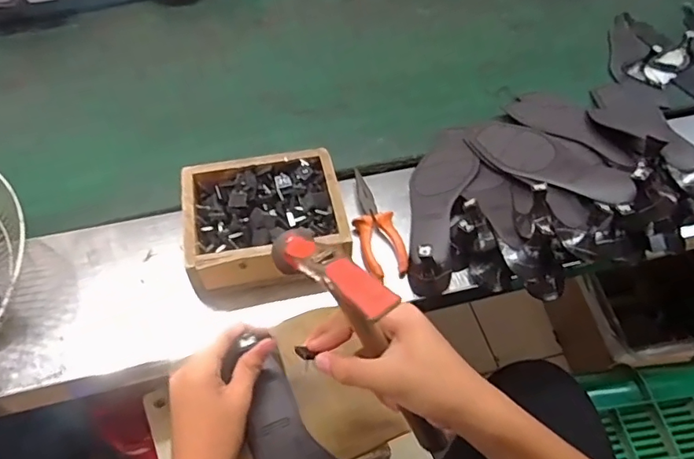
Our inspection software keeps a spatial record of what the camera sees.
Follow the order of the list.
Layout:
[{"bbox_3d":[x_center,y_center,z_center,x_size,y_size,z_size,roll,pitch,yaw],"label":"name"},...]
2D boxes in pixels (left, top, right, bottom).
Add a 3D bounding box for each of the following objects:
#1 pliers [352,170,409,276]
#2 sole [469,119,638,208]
[{"bbox_3d":[0.034,-0.007,0.632,0.051,0.027,0.153,-10,54,-9],"label":"pliers"},{"bbox_3d":[0.247,-0.091,0.642,0.089,0.021,0.240,-29,43,-21],"label":"sole"}]

